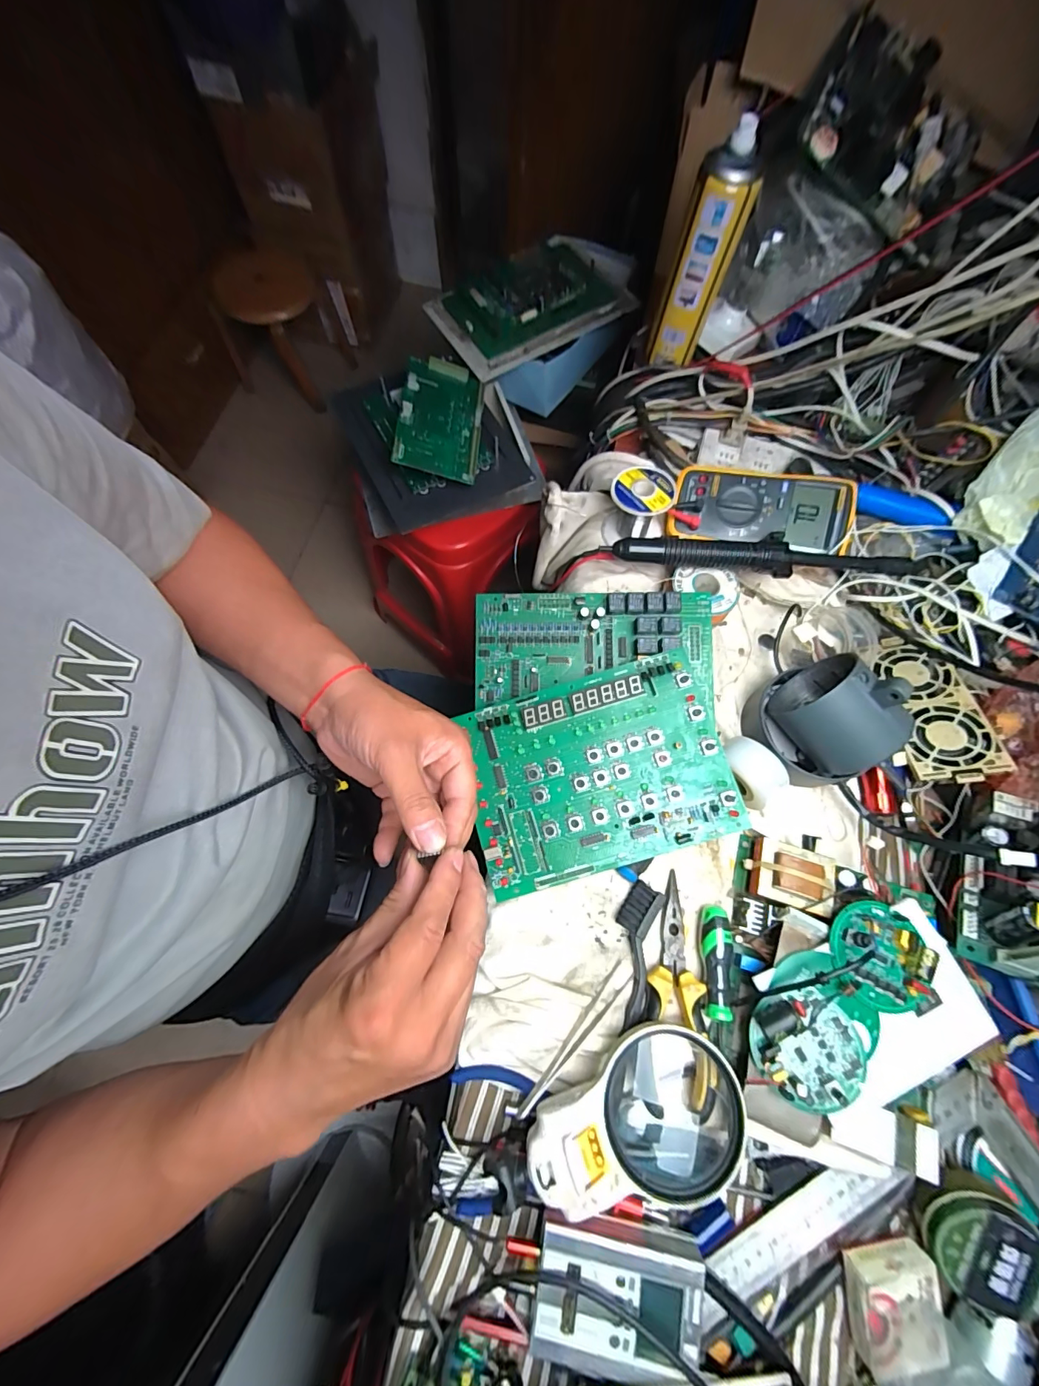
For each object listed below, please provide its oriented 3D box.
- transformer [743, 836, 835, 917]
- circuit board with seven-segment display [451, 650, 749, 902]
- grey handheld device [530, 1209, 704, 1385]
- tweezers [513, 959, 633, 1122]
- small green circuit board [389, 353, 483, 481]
[{"bbox_3d":[0.228,0.153,0.385,0.059,0.035,0.053,11,71,2],"label":"transformer"},{"bbox_3d":[0.061,0.068,0.386,0.211,0.009,0.157,-16,79,3],"label":"circuit board with seven-segment display"},{"bbox_3d":[0.063,0.393,0.300,0.104,0.027,0.070,12,71,2],"label":"grey handheld device"},{"bbox_3d":[0.043,0.258,0.342,0.124,0.008,0.015,-37,75,-30],"label":"tweezers"},{"bbox_3d":[-0.119,-0.417,0.689,0.119,0.014,0.204,8,79,-16],"label":"small green circuit board"}]

